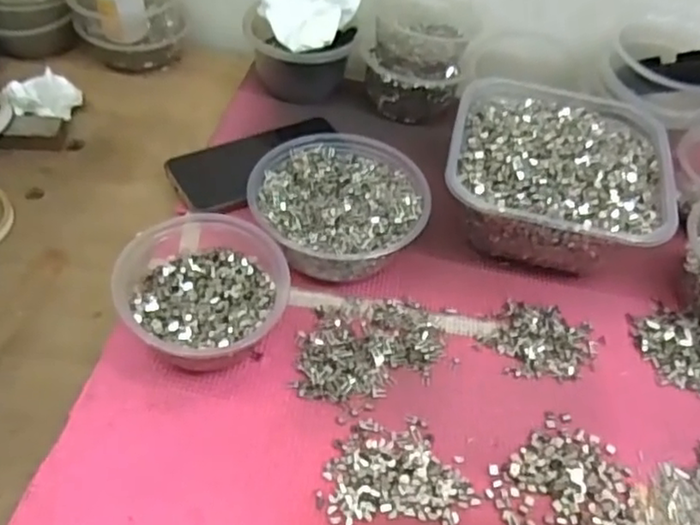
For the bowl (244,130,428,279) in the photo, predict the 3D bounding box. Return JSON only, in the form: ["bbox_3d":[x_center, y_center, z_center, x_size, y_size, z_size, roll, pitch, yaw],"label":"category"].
[{"bbox_3d":[-0.011,-0.040,0.519,0.128,0.058,0.127,3,50,-3],"label":"bowl"}]

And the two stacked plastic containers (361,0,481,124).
[{"bbox_3d":[0.067,-0.209,0.648,0.102,0.085,0.113,11,50,4],"label":"two stacked plastic containers"}]

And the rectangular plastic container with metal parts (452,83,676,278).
[{"bbox_3d":[0.170,-0.077,0.552,0.169,0.084,0.186,13,50,5],"label":"rectangular plastic container with metal parts"}]

